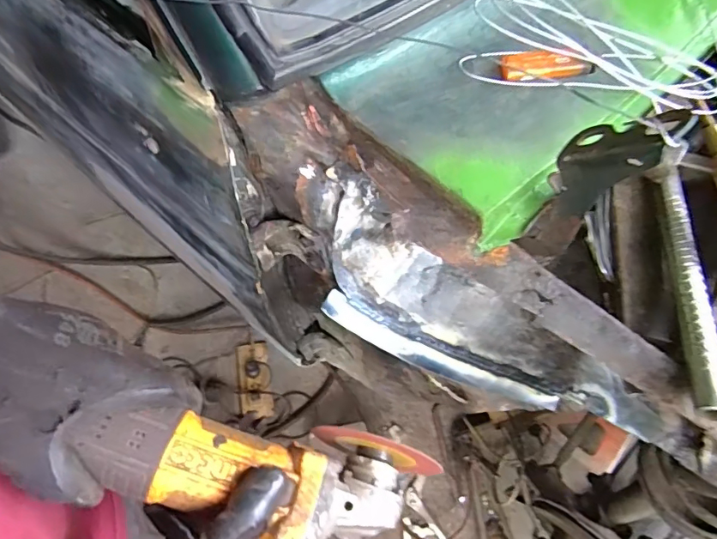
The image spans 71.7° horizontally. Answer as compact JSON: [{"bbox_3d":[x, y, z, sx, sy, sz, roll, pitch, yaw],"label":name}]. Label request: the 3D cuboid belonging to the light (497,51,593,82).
[{"bbox_3d":[0.149,-0.161,0.393,0.071,0.009,0.022,0,67,-2],"label":"light"}]

